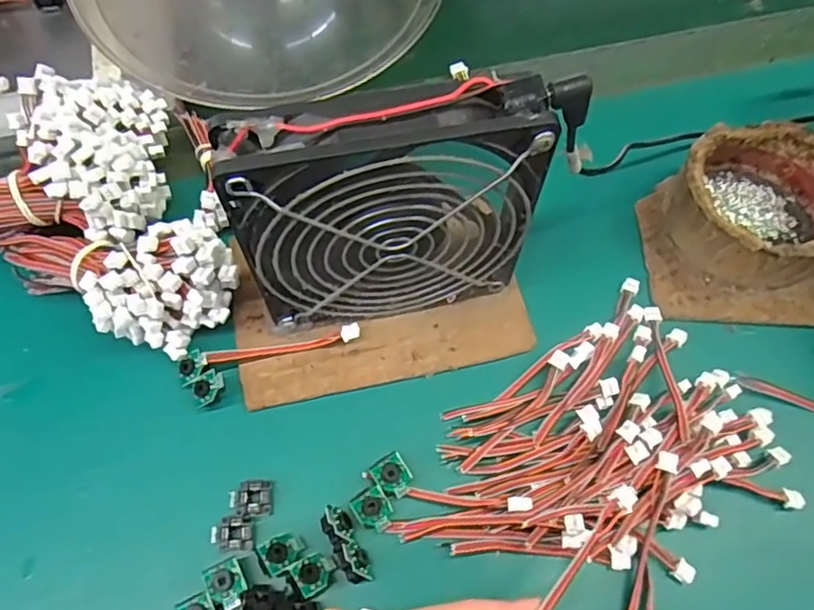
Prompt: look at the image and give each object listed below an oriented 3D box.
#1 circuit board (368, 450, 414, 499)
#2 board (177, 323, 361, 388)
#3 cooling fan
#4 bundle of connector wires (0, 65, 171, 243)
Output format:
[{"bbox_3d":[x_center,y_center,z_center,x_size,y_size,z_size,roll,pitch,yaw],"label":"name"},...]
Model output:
[{"bbox_3d":[-0.006,0.075,0.257,0.015,0.004,0.018,-32,89,-12],"label":"circuit board"},{"bbox_3d":[-0.065,0.023,0.284,0.085,0.010,0.013,-10,64,-6],"label":"board"},{"bbox_3d":[-0.003,-0.034,0.249,0.124,0.127,0.029,-10,64,-7],"label":"cooling fan"},{"bbox_3d":[-0.179,-0.074,0.306,0.109,0.058,0.095,-4,64,-4],"label":"bundle of connector wires"}]

